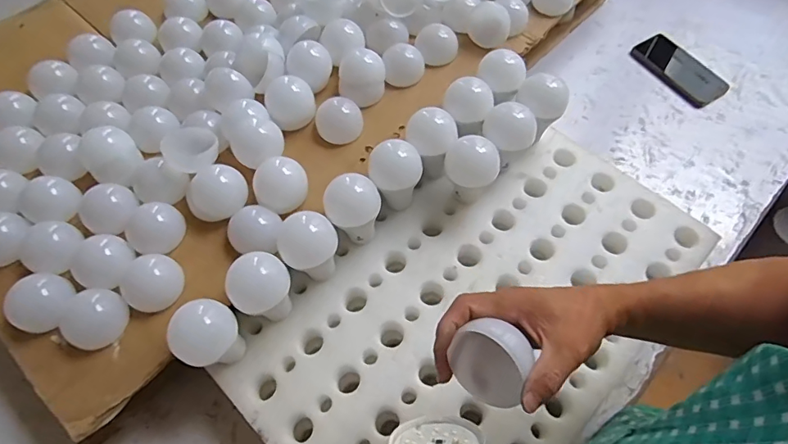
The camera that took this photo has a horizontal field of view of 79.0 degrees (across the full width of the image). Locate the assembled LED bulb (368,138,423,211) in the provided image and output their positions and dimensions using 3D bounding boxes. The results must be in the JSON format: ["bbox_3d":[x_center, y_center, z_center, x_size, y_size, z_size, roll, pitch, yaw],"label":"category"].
[{"bbox_3d":[0.002,-0.054,0.601,0.065,0.085,0.060,2,60,2],"label":"assembled LED bulb"}]

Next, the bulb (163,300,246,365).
[{"bbox_3d":[-0.192,0.125,0.509,0.060,0.097,0.064,32,66,18],"label":"bulb"}]

